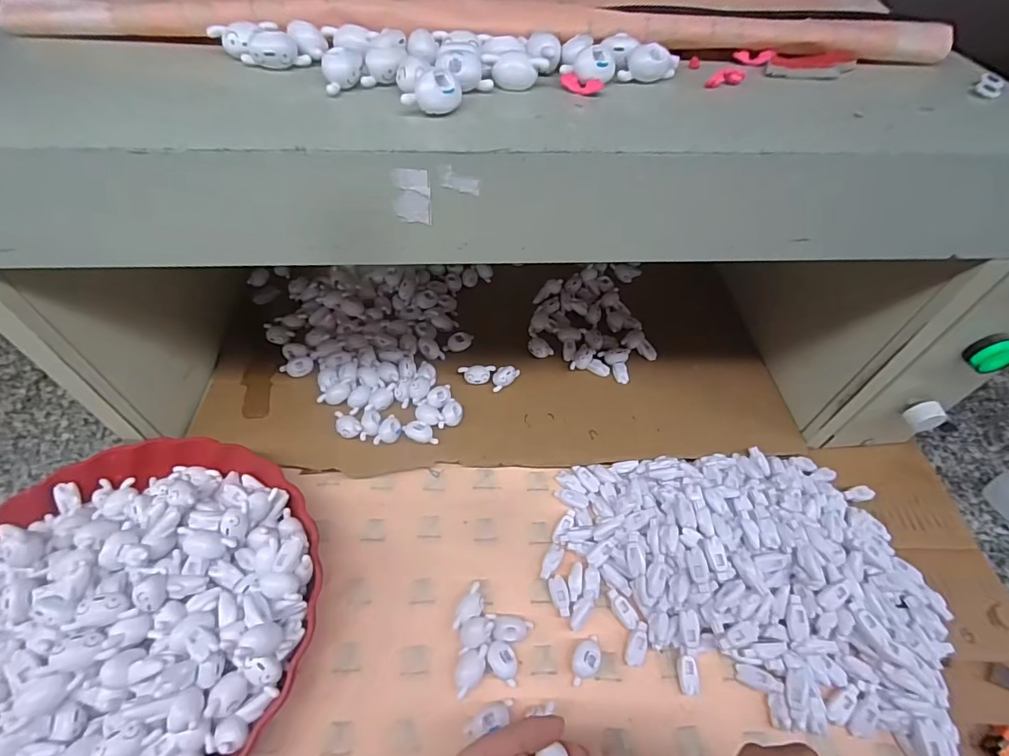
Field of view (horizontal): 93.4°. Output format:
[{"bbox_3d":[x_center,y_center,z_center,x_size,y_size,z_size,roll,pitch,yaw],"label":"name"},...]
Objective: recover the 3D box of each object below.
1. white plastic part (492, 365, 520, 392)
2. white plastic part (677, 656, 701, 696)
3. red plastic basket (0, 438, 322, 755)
[{"bbox_3d":[0.001,-0.002,0.456,0.033,0.010,0.017,-32,60,-22],"label":"white plastic part"},{"bbox_3d":[0.127,0.206,0.328,0.013,0.008,0.023,-1,54,-1],"label":"white plastic part"},{"bbox_3d":[-0.243,0.152,0.305,0.239,0.072,0.240,14,55,10],"label":"red plastic basket"}]

